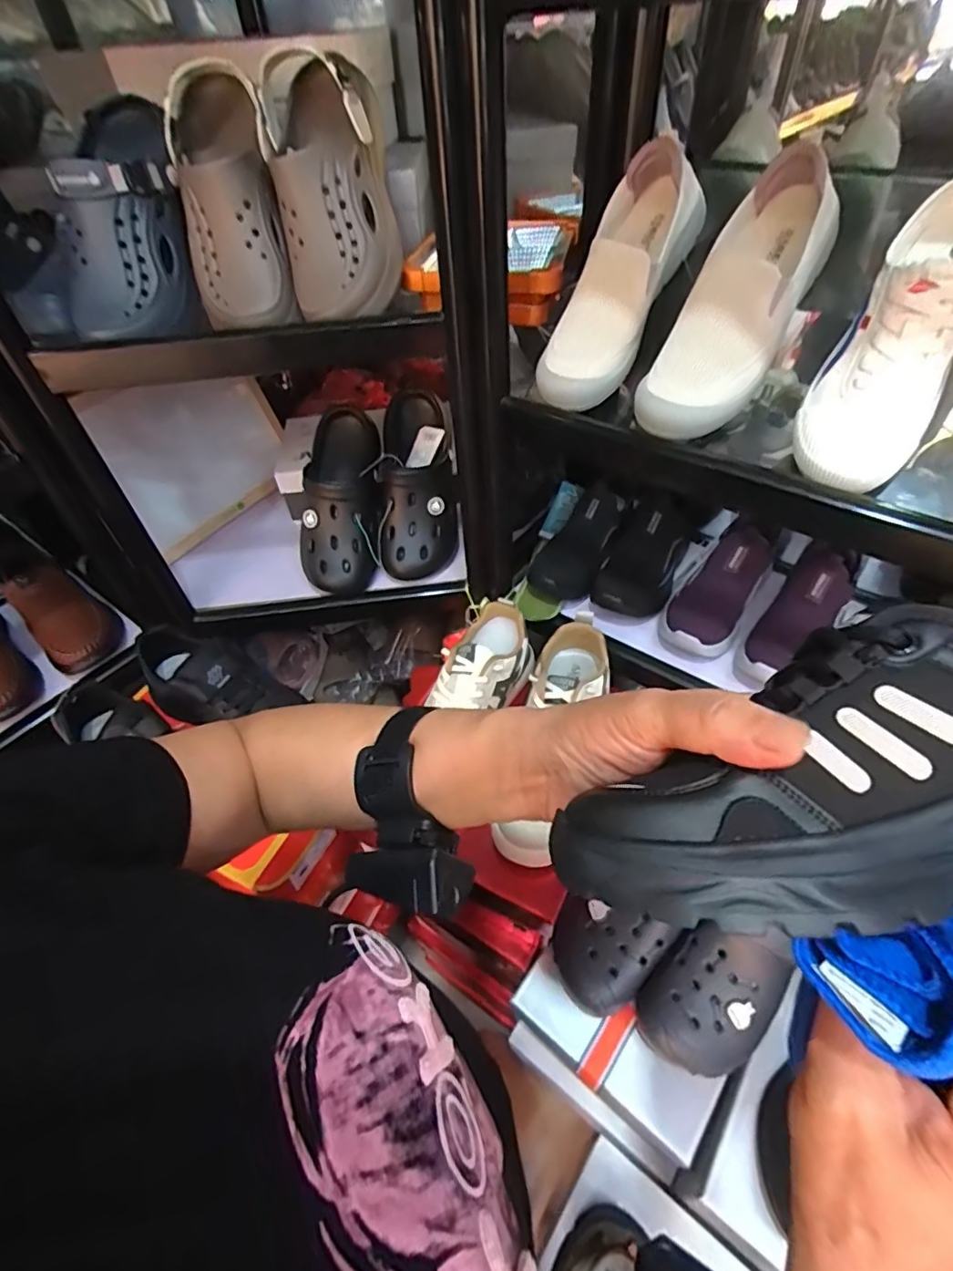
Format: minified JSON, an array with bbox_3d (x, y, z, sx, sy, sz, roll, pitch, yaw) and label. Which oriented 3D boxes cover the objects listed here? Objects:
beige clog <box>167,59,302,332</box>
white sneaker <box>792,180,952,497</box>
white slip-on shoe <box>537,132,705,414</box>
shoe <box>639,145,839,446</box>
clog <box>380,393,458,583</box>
[{"bbox_3d":[-0.242,-0.415,0.547,0.096,0.207,0.094,-13,10,-7],"label":"beige clog"},{"bbox_3d":[0.322,-0.227,0.423,0.080,0.227,0.097,27,16,26],"label":"white sneaker"},{"bbox_3d":[0.132,-0.329,0.539,0.079,0.220,0.073,32,13,28],"label":"white slip-on shoe"},{"bbox_3d":[0.221,-0.276,0.483,0.078,0.220,0.061,35,15,30],"label":"shoe"},{"bbox_3d":[-0.087,-0.219,0.803,0.108,0.073,0.262,-2,85,2],"label":"clog"}]

